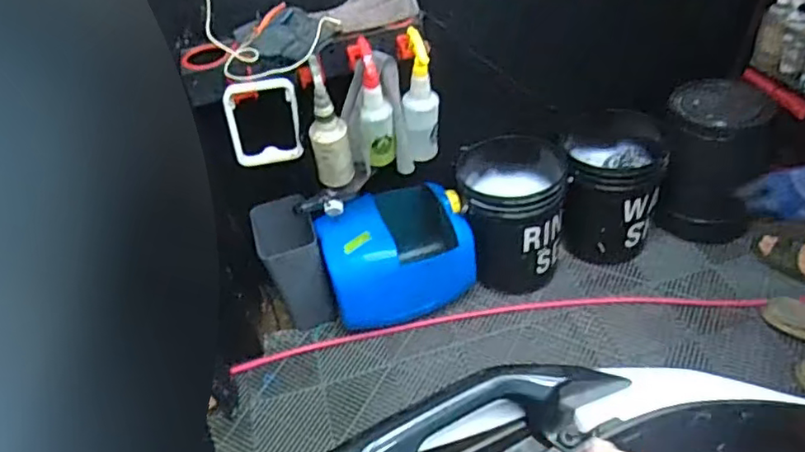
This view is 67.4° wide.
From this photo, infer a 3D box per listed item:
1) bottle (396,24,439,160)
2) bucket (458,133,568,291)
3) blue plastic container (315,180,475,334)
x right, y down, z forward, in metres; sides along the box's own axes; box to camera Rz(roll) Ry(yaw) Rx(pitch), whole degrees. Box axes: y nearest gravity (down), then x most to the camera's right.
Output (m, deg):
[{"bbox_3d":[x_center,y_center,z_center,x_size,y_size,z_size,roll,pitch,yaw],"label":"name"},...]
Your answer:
[{"bbox_3d":[0.042,-0.290,1.390,0.081,0.295,0.078,-4,43,4],"label":"bottle"},{"bbox_3d":[0.309,-0.044,1.732,0.290,0.316,0.334,-2,44,6],"label":"bucket"},{"bbox_3d":[-0.014,0.078,1.666,0.390,0.278,0.248,-16,44,-9],"label":"blue plastic container"}]

